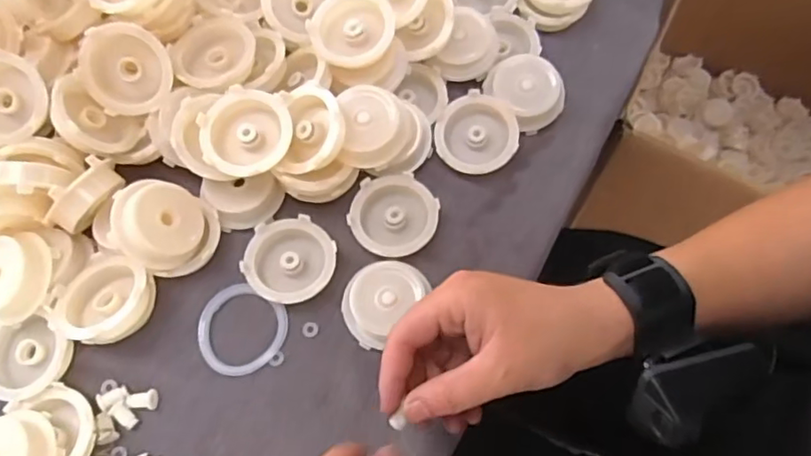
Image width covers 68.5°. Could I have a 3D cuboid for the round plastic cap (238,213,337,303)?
[{"bbox_3d":[-0.071,0.019,0.365,0.053,0.015,0.053,0,67,1],"label":"round plastic cap"}]

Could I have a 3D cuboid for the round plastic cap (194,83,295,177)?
[{"bbox_3d":[-0.095,-0.056,0.360,0.054,0.020,0.052,1,69,-2],"label":"round plastic cap"}]

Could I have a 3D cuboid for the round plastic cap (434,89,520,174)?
[{"bbox_3d":[0.047,-0.061,0.394,0.054,0.019,0.052,0,67,1],"label":"round plastic cap"}]

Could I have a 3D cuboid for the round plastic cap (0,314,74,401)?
[{"bbox_3d":[-0.217,0.071,0.336,0.054,0.018,0.047,-23,69,-9],"label":"round plastic cap"}]

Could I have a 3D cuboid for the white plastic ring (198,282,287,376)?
[{"bbox_3d":[-0.099,0.062,0.360,0.053,0.004,0.051,0,67,1],"label":"white plastic ring"}]

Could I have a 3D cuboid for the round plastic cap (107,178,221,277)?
[{"bbox_3d":[-0.142,-0.003,0.356,0.060,0.015,0.054,42,53,-28],"label":"round plastic cap"}]

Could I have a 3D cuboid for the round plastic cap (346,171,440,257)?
[{"bbox_3d":[-0.008,-0.008,0.377,0.052,0.015,0.054,0,67,1],"label":"round plastic cap"}]

